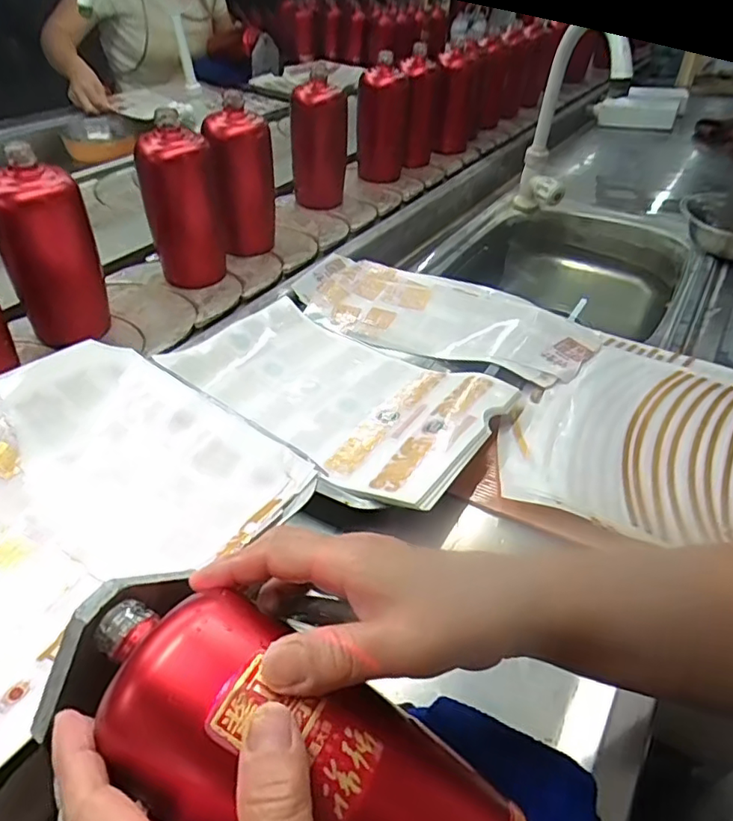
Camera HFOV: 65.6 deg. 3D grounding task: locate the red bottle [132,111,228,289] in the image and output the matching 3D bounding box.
[{"bbox_3d":[-0.222,-0.252,0.682,0.084,0.183,0.078,-10,42,-14],"label":"red bottle"}]

